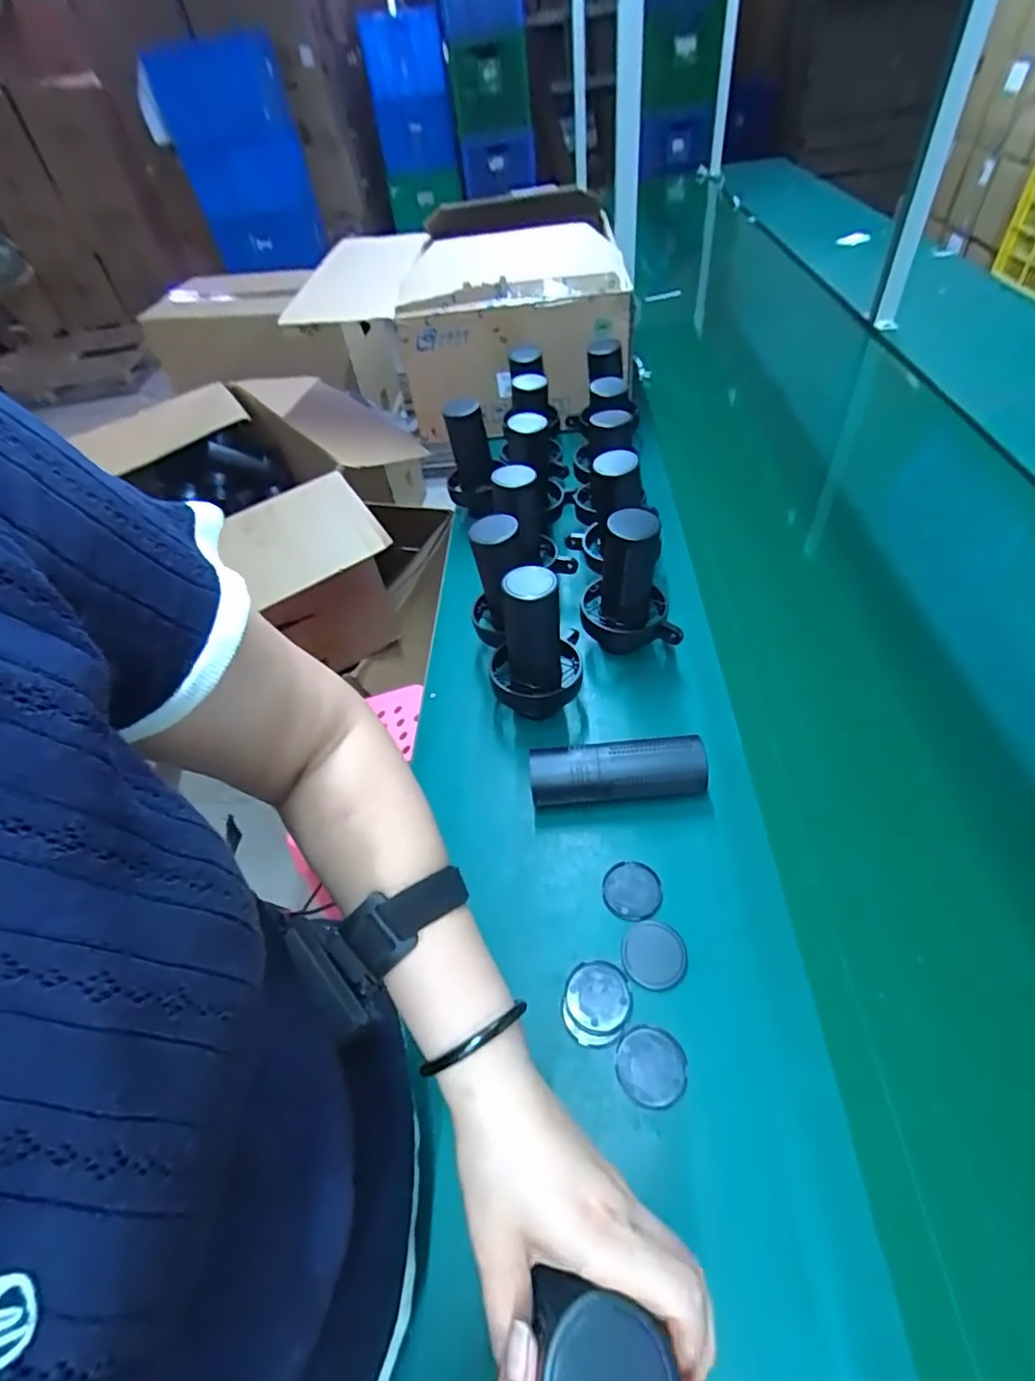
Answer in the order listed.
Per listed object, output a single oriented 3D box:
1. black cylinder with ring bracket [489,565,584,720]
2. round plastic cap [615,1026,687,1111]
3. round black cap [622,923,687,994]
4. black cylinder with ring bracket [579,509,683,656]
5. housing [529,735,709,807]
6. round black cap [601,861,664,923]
[{"bbox_3d":[0.018,-0.044,0.603,0.089,0.170,0.096,-6,50,2],"label":"black cylinder with ring bracket"},{"bbox_3d":[0.097,0.273,0.421,0.049,0.004,0.048,-3,50,4],"label":"round plastic cap"},{"bbox_3d":[0.110,0.214,0.467,0.050,0.004,0.050,7,51,13],"label":"round black cap"},{"bbox_3d":[0.125,-0.118,0.642,0.107,0.158,0.084,-2,50,5],"label":"black cylinder with ring bracket"},{"bbox_3d":[0.095,0.083,0.558,0.164,0.058,0.052,-2,50,5],"label":"housing"},{"bbox_3d":[0.100,0.175,0.504,0.050,0.004,0.052,-3,46,3],"label":"round black cap"}]

